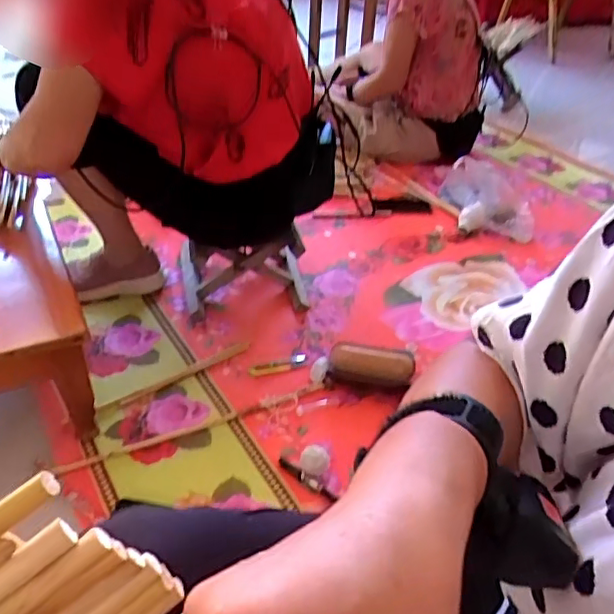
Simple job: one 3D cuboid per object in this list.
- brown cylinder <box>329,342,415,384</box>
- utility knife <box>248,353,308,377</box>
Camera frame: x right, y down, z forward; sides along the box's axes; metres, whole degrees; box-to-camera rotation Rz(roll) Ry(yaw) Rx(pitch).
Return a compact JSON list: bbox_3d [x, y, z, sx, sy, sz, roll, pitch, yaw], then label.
[{"bbox_3d":[0.118,0.106,1.084,0.154,0.053,0.075,6,37,4],"label":"brown cylinder"},{"bbox_3d":[-0.055,0.113,1.128,0.114,0.008,0.031,-13,40,-21],"label":"utility knife"}]

